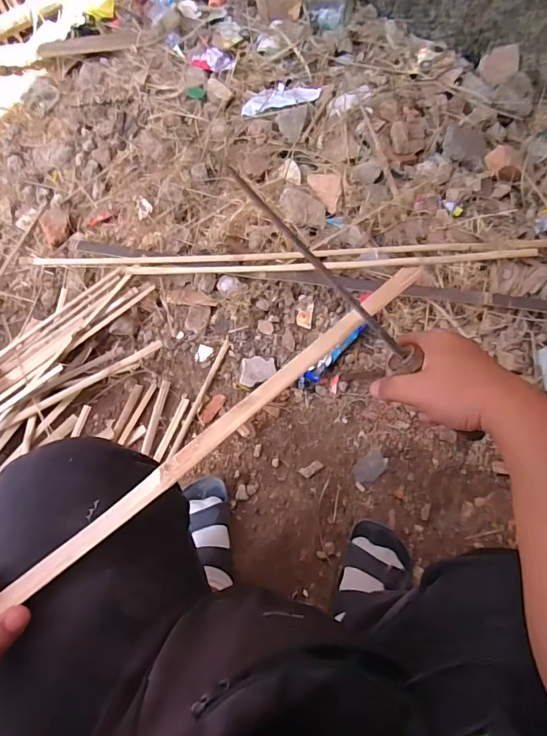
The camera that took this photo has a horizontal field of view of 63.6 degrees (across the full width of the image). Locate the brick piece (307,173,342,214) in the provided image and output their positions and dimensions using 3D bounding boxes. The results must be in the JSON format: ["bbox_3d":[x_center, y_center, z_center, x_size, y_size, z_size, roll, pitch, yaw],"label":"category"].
[{"bbox_3d":[0.105,-0.370,0.933,0.072,0.036,0.085,6,71,4],"label":"brick piece"}]

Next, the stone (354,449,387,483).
[{"bbox_3d":[0.171,0.176,0.781,0.062,0.008,0.040,-38,74,-11],"label":"stone"}]

